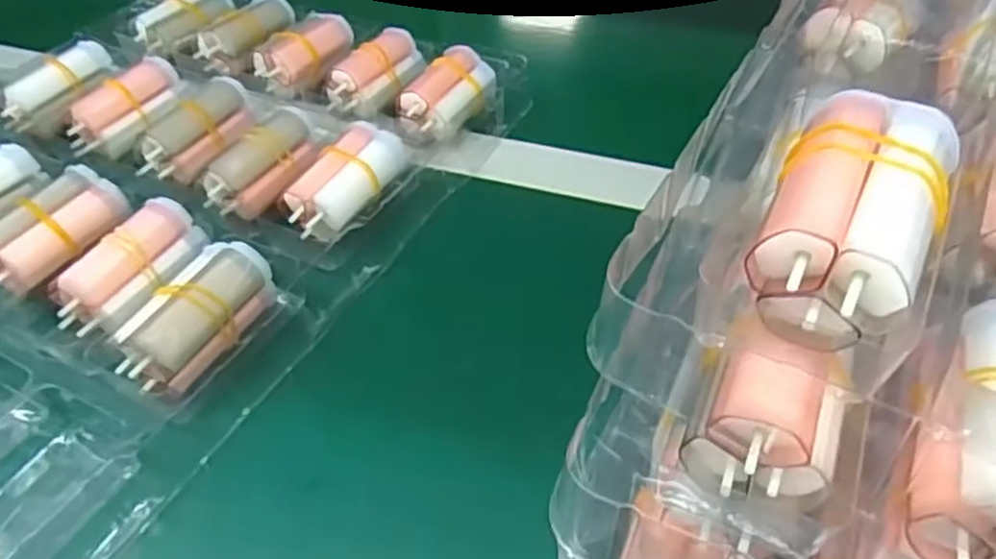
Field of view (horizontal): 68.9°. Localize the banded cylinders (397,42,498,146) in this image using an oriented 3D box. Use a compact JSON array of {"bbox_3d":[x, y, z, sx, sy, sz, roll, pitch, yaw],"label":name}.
[{"bbox_3d":[-0.029,-0.106,0.419,0.033,0.025,0.070,23,51,22],"label":"banded cylinders"}]

